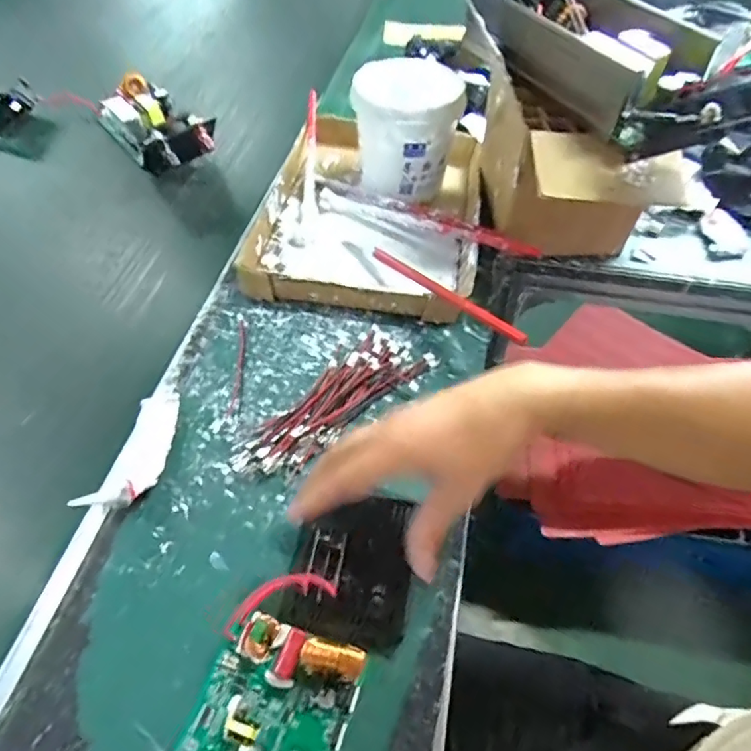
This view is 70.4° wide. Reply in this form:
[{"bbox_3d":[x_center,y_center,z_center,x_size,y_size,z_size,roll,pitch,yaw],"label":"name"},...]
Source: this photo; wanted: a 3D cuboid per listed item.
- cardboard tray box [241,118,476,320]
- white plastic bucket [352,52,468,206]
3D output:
[{"bbox_3d":[0.001,-0.204,0.624,0.242,0.037,0.332,8,54,6],"label":"cardboard tray box"},{"bbox_3d":[0.038,-0.285,0.622,0.121,0.119,0.109,4,53,4],"label":"white plastic bucket"}]

